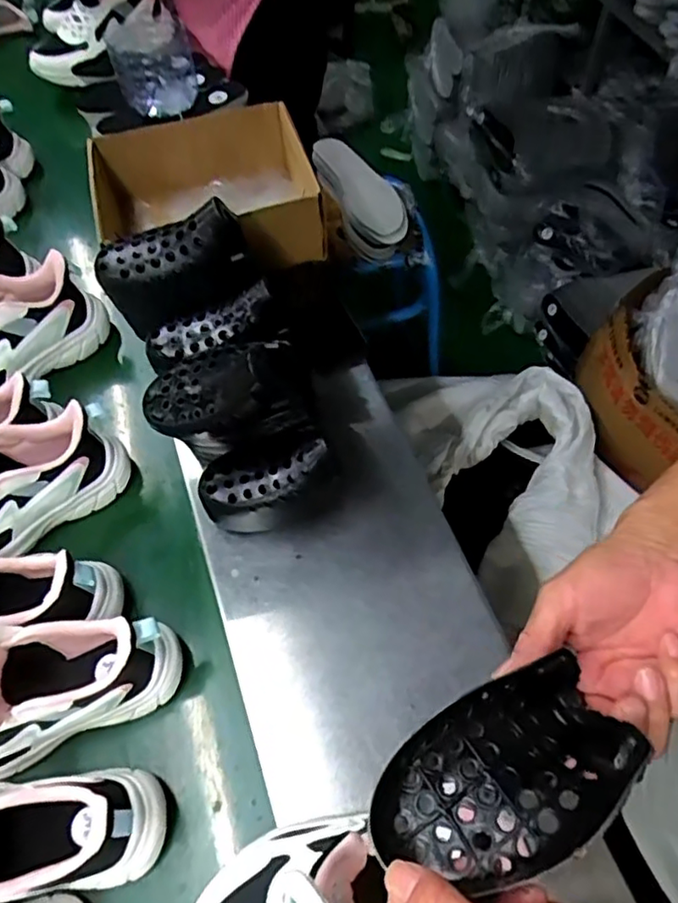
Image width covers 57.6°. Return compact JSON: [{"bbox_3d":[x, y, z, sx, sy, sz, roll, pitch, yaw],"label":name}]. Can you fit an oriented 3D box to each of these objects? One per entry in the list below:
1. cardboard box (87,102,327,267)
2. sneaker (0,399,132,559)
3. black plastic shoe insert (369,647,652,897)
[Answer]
[{"bbox_3d":[-0.170,-0.322,0.800,0.259,0.109,0.229,-15,60,-7],"label":"cardboard box"},{"bbox_3d":[-0.331,0.035,0.603,0.231,0.117,0.089,-31,64,-15],"label":"sneaker"},{"bbox_3d":[0.085,0.172,0.325,0.137,0.052,0.079,-30,63,-14],"label":"black plastic shoe insert"}]

